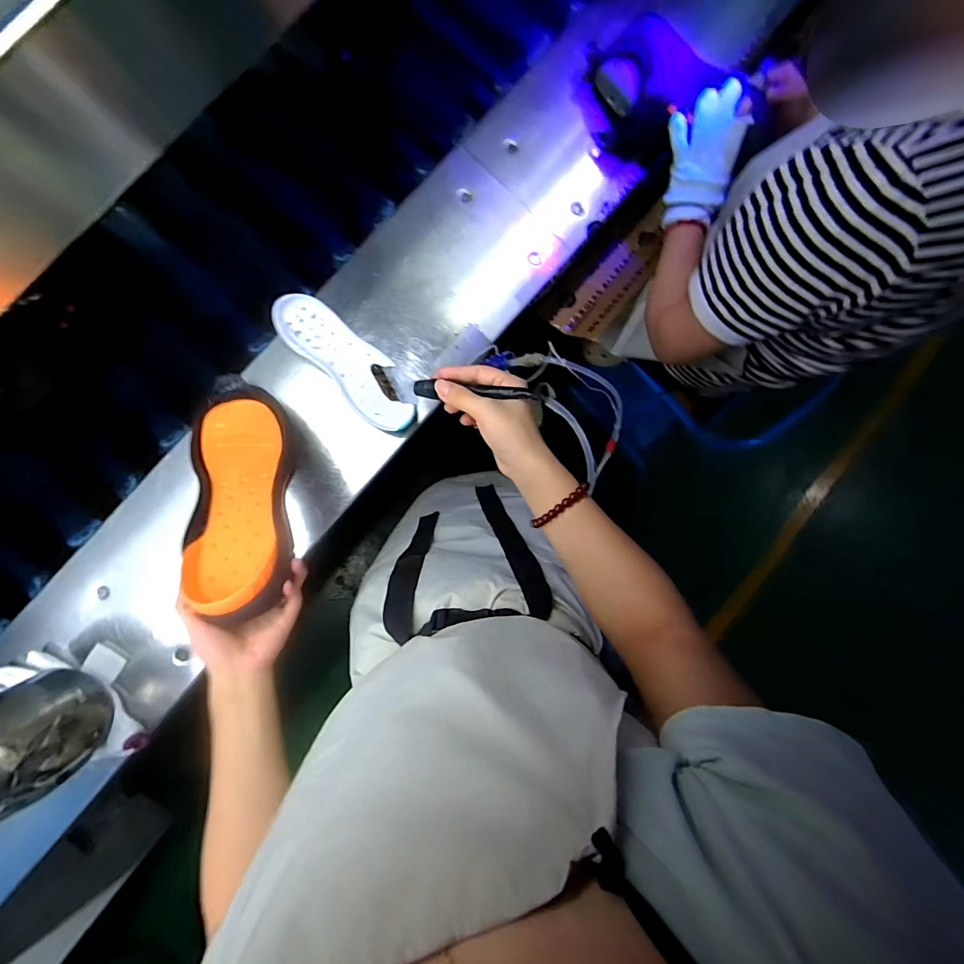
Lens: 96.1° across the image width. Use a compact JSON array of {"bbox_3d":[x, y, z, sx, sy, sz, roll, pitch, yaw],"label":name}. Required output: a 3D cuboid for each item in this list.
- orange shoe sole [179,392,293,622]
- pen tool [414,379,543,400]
[{"bbox_3d":[-0.268,0.004,0.486,0.107,0.043,0.301,-17,60,-3],"label":"orange shoe sole"},{"bbox_3d":[-0.007,-0.080,0.381,0.126,0.013,0.016,9,90,23],"label":"pen tool"}]

